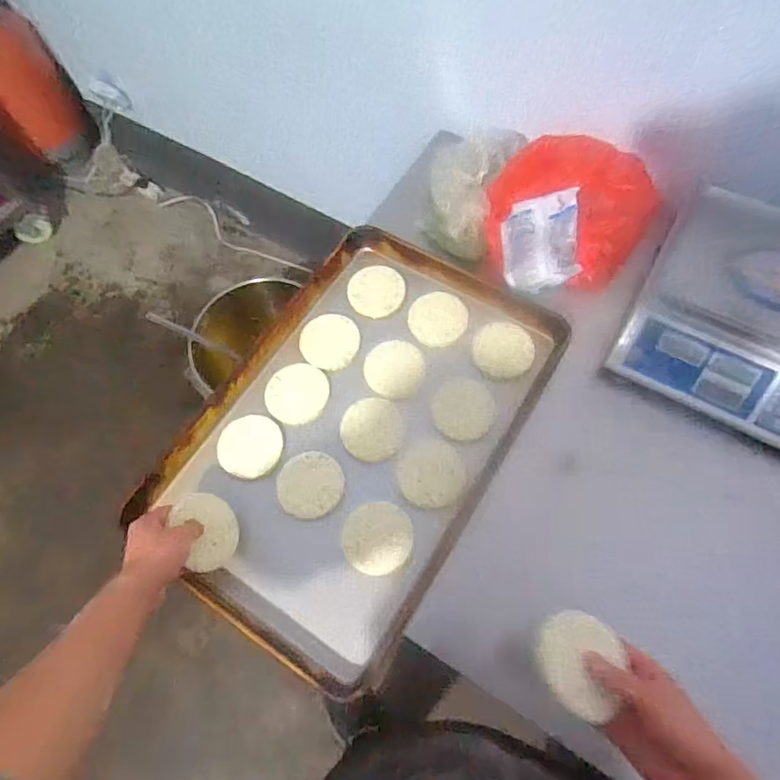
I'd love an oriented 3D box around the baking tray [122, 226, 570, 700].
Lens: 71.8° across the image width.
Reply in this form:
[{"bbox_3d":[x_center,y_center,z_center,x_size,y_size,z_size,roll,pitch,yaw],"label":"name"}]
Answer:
[{"bbox_3d":[-0.045,0.042,0.796,0.421,0.051,0.620,28,69,15],"label":"baking tray"}]

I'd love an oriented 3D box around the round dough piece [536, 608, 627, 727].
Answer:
[{"bbox_3d":[0.179,0.256,0.515,0.089,0.010,0.093,11,56,-18],"label":"round dough piece"}]

